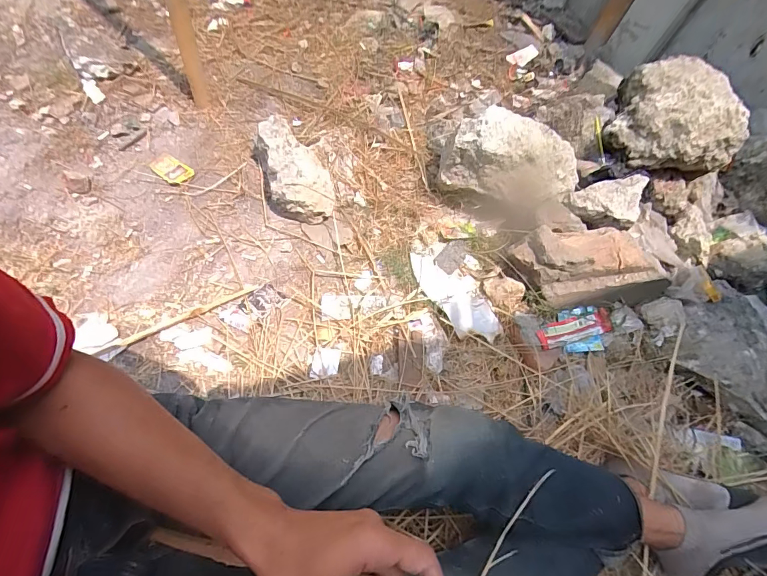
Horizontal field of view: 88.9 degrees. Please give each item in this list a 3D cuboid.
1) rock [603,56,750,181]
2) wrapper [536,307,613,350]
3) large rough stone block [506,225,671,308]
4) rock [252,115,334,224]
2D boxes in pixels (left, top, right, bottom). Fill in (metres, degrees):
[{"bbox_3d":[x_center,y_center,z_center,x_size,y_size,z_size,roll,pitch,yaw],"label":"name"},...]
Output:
[{"bbox_3d":[0.828,-0.489,1.102,0.309,0.181,0.355,28,59,4],"label":"rock"},{"bbox_3d":[0.442,0.094,0.921,0.207,0.032,0.068,-12,64,-18],"label":"wrapper"},{"bbox_3d":[0.489,-0.048,0.934,0.352,0.124,0.154,2,61,-11],"label":"large rough stone block"},{"bbox_3d":[-0.235,-0.306,1.025,0.183,0.125,0.266,-8,61,-14],"label":"rock"}]

